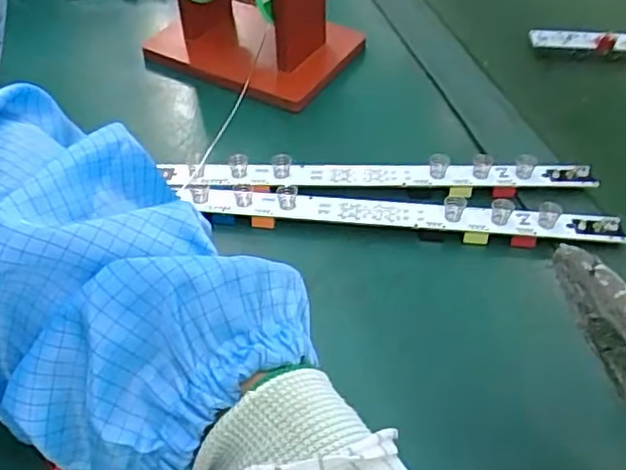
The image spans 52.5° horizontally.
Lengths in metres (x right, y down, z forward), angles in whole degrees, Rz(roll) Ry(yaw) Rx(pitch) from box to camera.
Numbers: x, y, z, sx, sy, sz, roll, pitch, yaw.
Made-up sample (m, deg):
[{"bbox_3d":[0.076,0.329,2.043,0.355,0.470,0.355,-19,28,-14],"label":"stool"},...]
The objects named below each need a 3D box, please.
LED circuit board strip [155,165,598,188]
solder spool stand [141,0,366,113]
[{"bbox_3d":[0.039,-0.036,0.371,0.247,0.004,0.016,1,47,-1],"label":"LED circuit board strip"},{"bbox_3d":[-0.038,-0.168,0.437,0.130,0.100,0.113,30,53,25],"label":"solder spool stand"}]

